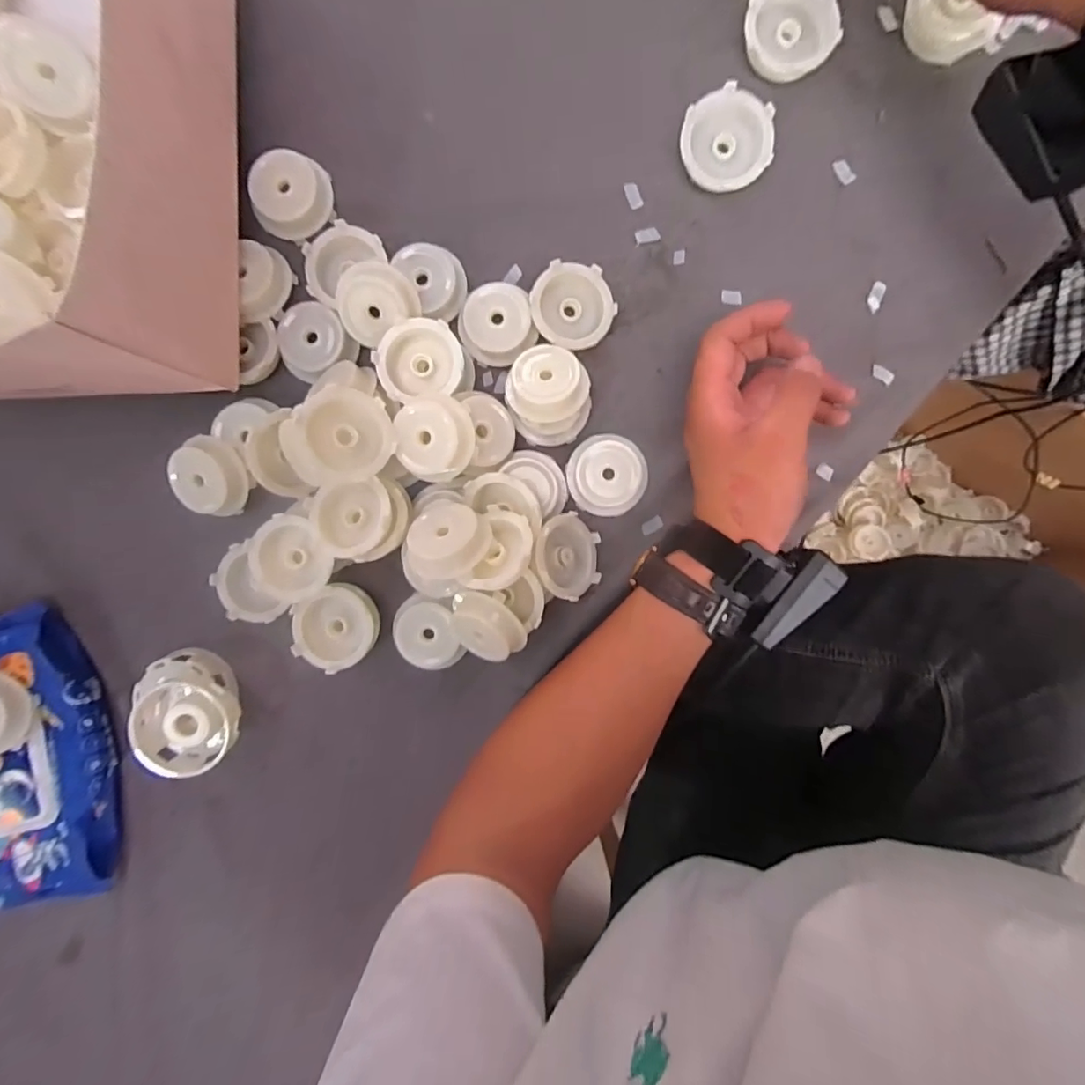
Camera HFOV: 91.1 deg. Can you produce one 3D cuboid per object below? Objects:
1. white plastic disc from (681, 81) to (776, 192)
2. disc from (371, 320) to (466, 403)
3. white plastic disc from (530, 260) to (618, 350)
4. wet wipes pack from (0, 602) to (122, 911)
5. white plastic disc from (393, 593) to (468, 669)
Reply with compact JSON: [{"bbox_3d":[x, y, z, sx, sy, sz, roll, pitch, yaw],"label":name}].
[{"bbox_3d":[0.119,-0.258,0.346,0.058,0.021,0.055,0,94,1],"label":"white plastic disc"},{"bbox_3d":[-0.078,-0.116,0.342,0.054,0.018,0.048,-10,93,1],"label":"disc"},{"bbox_3d":[0.020,-0.154,0.355,0.053,0.025,0.053,0,94,1],"label":"white plastic disc"},{"bbox_3d":[-0.361,0.151,0.370,0.116,0.045,0.203,-11,93,1],"label":"wet wipes pack"},{"bbox_3d":[-0.078,0.060,0.361,0.047,0.019,0.046,2,94,0],"label":"white plastic disc"}]

